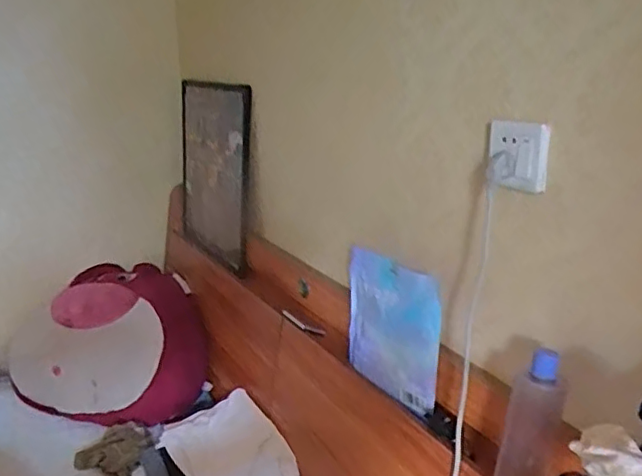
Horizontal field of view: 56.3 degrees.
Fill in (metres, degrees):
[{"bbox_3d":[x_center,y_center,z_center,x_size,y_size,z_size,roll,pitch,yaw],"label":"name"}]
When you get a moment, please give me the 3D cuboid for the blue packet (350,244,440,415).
[{"bbox_3d":[0.118,0.152,1.032,0.022,0.232,0.218,-8,16,-37],"label":"blue packet"}]

